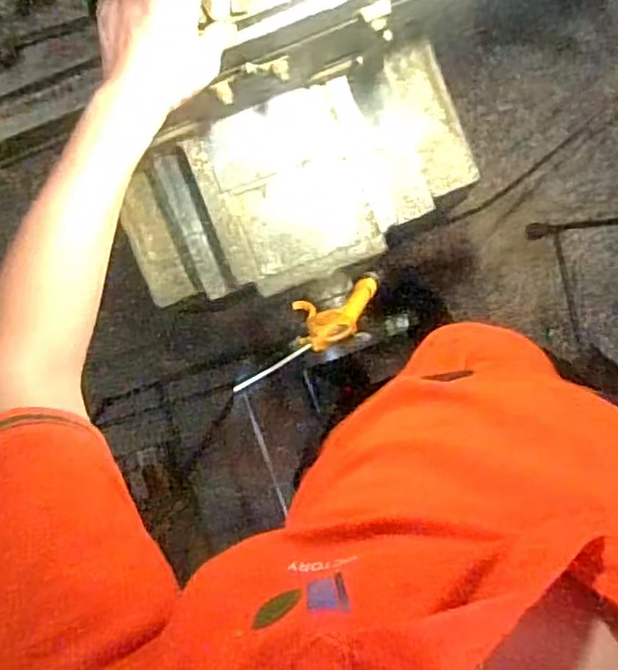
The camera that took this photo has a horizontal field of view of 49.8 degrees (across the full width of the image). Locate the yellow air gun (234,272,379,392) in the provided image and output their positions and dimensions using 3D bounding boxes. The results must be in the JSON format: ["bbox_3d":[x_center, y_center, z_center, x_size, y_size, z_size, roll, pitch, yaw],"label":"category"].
[{"bbox_3d":[0.004,-0.008,0.704,0.061,0.063,0.238,50,49,-1],"label":"yellow air gun"}]

